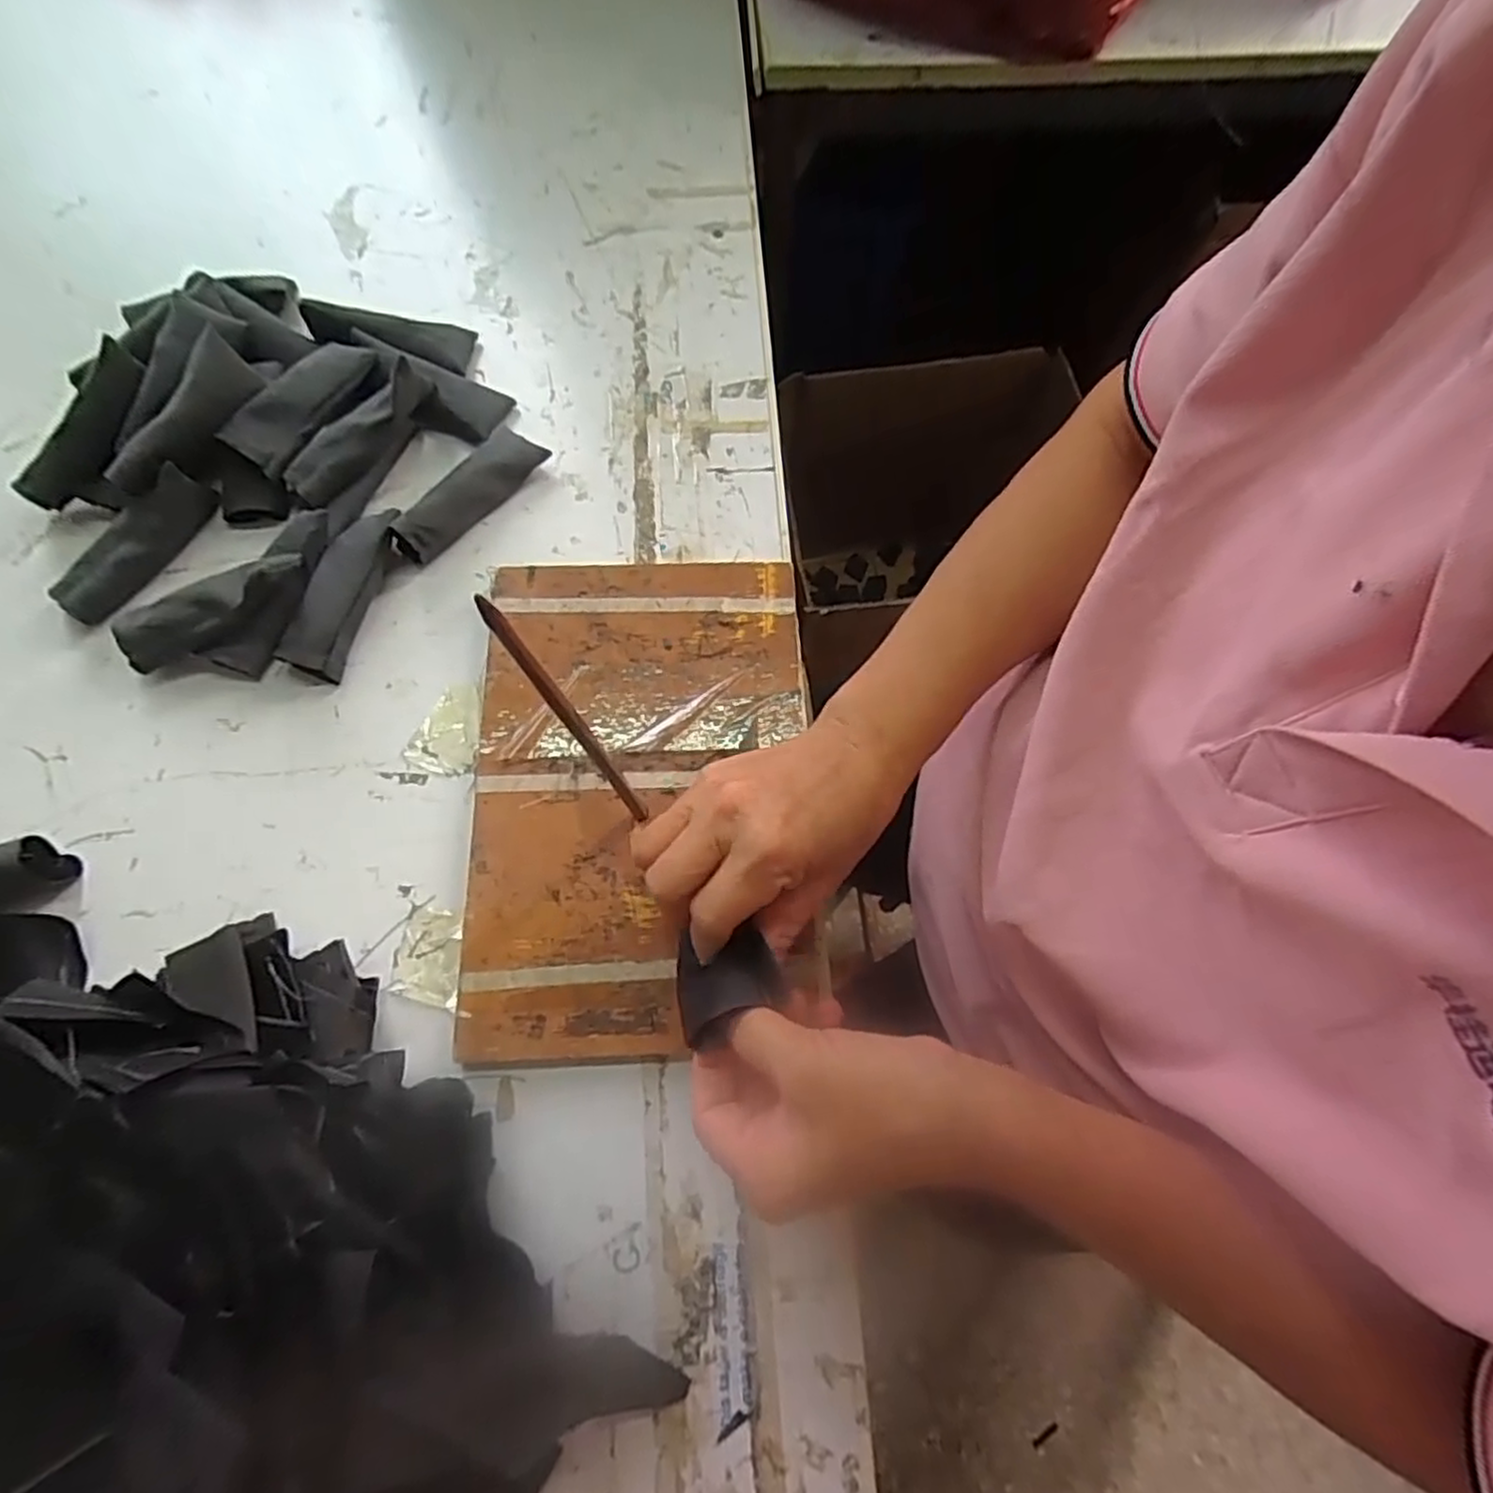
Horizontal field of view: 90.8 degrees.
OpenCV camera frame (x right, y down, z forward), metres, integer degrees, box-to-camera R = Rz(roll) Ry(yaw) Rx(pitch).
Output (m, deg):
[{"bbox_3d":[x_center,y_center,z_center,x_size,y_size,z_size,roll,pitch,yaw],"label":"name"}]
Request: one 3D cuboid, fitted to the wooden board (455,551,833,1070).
[{"bbox_3d":[-0.057,0.022,0.400,0.177,0.015,0.269,-2,71,-2],"label":"wooden board"}]

